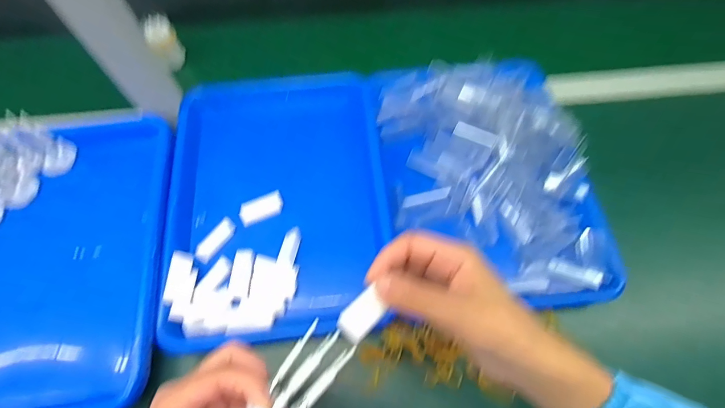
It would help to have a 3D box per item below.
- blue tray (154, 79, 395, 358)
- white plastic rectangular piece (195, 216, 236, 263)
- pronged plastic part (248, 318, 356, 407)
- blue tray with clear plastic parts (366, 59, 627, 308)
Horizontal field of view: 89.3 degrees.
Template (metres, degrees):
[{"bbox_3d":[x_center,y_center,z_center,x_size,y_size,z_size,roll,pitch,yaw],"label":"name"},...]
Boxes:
[{"bbox_3d":[-0.096,-0.013,0.446,0.243,0.049,0.326,-6,62,-2],"label":"blue tray"},{"bbox_3d":[-0.167,0.040,0.417,0.015,0.013,0.053,33,67,17],"label":"white plastic rectangular piece"},{"bbox_3d":[-0.039,0.119,0.241,0.038,0.019,0.075,24,65,13],"label":"pronged plastic part"},{"bbox_3d":[0.141,-0.047,0.440,0.235,0.049,0.321,-3,62,-1],"label":"blue tray with clear plastic parts"}]

